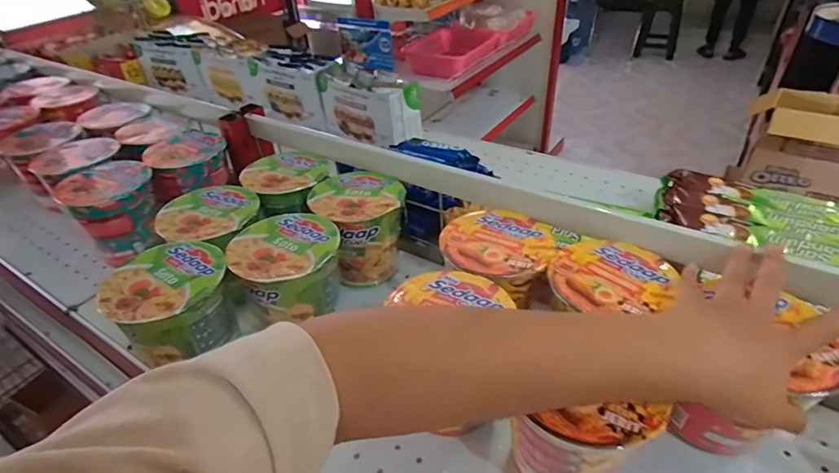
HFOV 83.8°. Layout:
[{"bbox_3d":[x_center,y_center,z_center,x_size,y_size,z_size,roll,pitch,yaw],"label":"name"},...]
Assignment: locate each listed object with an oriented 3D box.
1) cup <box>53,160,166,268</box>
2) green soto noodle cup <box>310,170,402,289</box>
[{"bbox_3d":[-0.382,-0.037,0.596,0.100,0.084,0.098,29,48,35],"label":"cup"},{"bbox_3d":[-0.071,-0.013,0.562,0.102,0.097,0.102,-3,38,2],"label":"green soto noodle cup"}]

